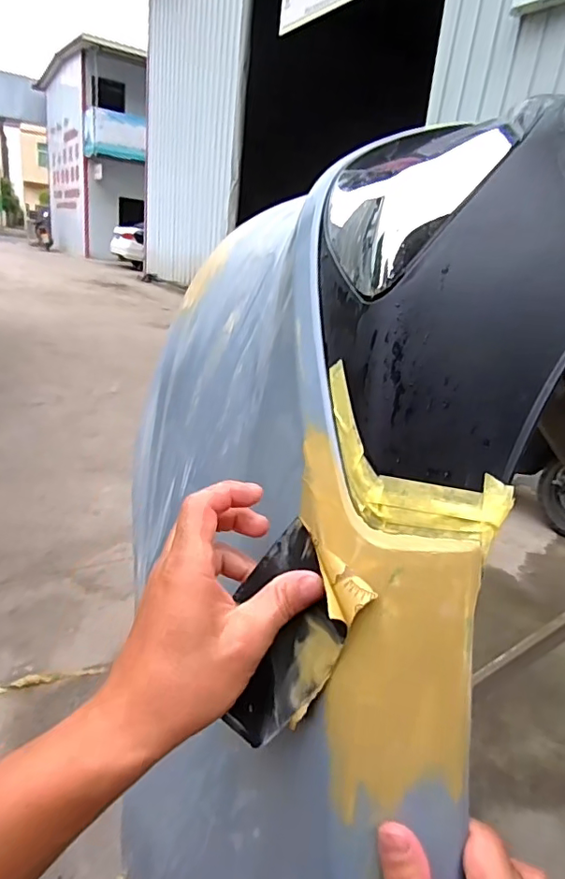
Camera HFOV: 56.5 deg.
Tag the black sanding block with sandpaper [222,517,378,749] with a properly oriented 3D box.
[{"bbox_3d":[-0.004,0.107,0.295,0.020,0.108,0.070,19,14,-48],"label":"black sanding block with sandpaper"}]

